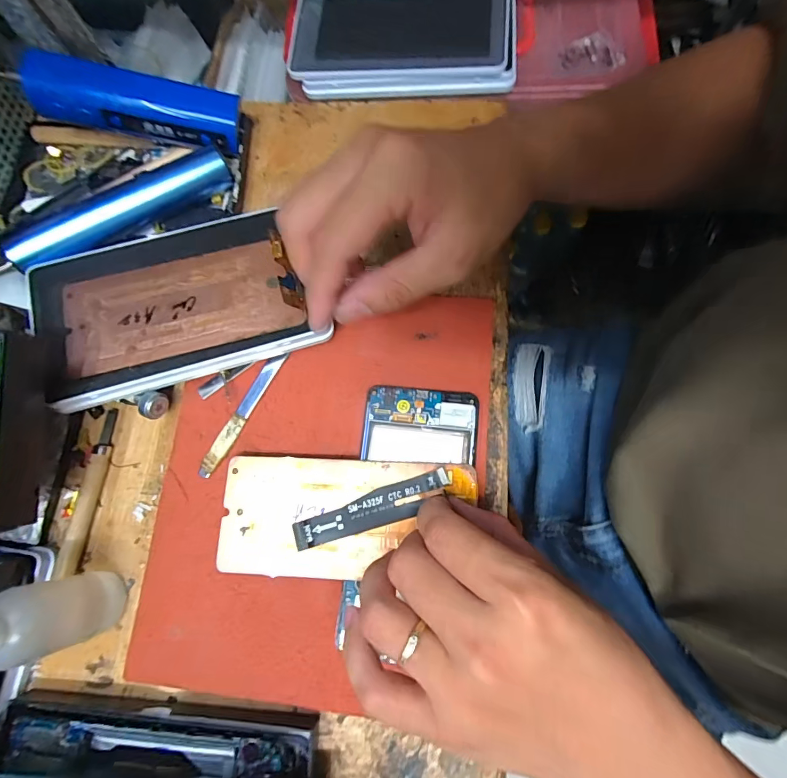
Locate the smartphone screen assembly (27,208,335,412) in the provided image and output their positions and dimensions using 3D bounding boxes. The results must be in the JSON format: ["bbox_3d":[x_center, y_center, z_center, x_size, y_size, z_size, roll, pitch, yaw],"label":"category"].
[{"bbox_3d":[-0.144,-0.055,0.277,0.162,0.013,0.101,-17,76,-4],"label":"smartphone screen assembly"}]

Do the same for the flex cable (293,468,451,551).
[{"bbox_3d":[-0.013,0.071,0.250,0.094,0.007,0.020,-17,74,-1],"label":"flex cable"}]

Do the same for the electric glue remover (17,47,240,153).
[{"bbox_3d":[-0.176,-0.197,0.295,0.129,0.025,0.032,4,75,-15],"label":"electric glue remover"}]

